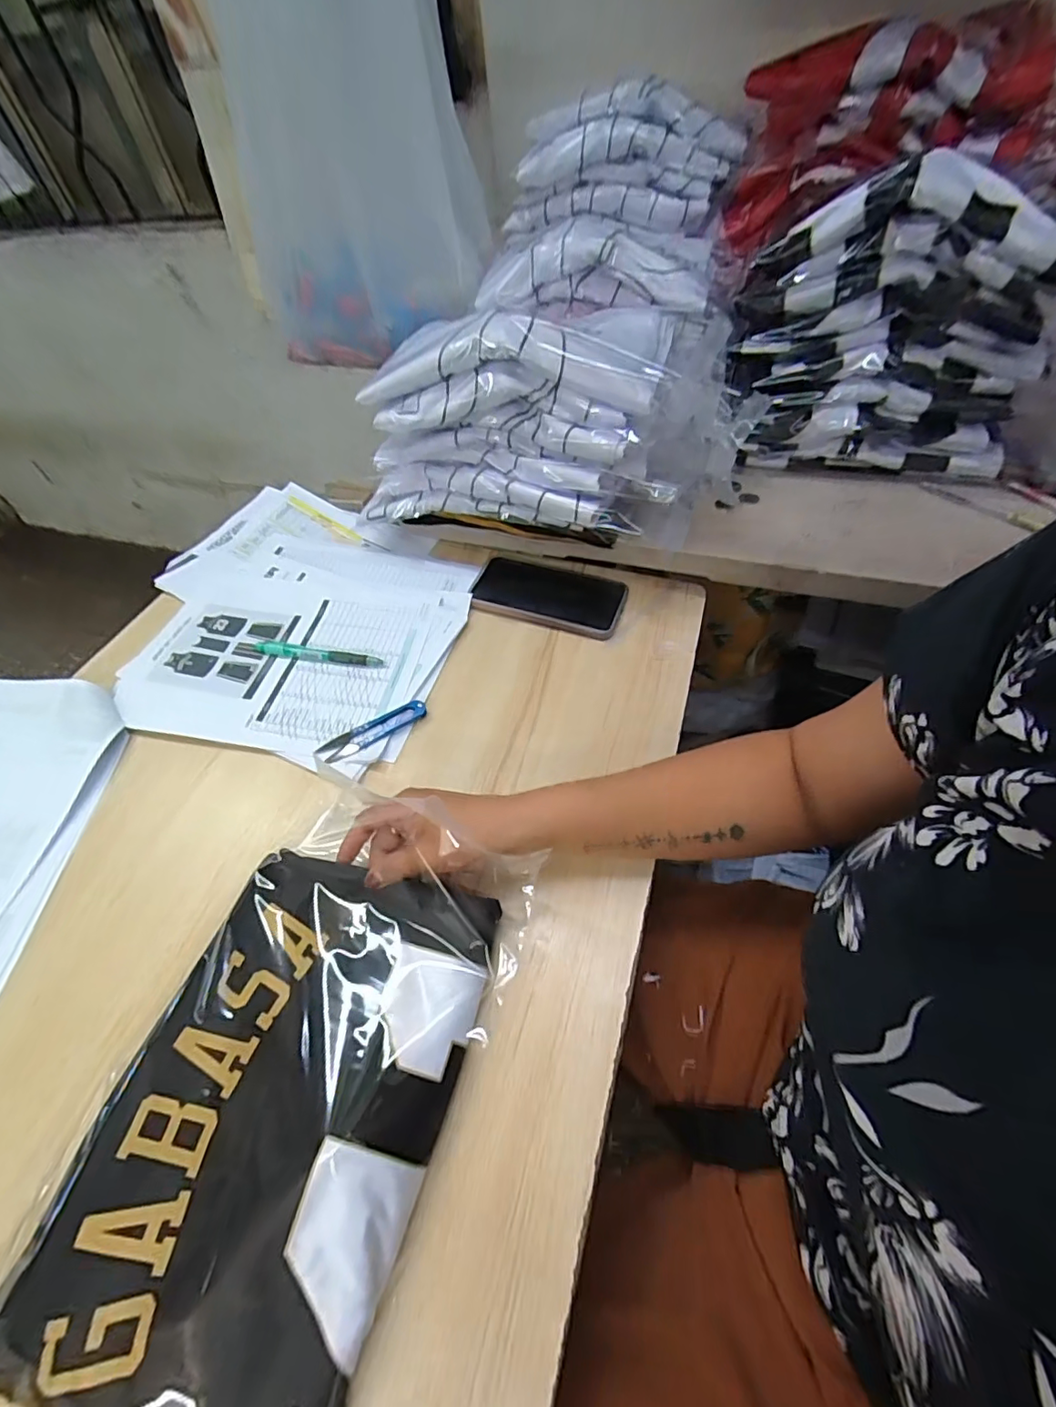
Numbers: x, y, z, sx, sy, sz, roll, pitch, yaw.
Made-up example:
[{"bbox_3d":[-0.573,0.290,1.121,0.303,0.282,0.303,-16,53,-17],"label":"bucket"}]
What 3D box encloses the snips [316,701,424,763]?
[{"bbox_3d":[-0.142,0.024,0.495,0.102,0.006,0.025,-28,57,-18],"label":"snips"}]

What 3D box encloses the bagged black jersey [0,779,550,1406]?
[{"bbox_3d":[-0.139,0.215,0.330,0.197,0.033,0.330,17,55,14],"label":"bagged black jersey"}]

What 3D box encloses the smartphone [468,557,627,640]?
[{"bbox_3d":[0.022,-0.121,0.596,0.163,0.015,0.091,14,55,11],"label":"smartphone"}]

